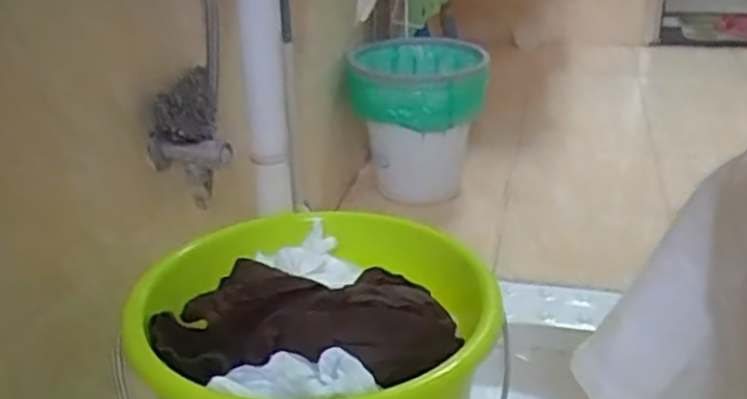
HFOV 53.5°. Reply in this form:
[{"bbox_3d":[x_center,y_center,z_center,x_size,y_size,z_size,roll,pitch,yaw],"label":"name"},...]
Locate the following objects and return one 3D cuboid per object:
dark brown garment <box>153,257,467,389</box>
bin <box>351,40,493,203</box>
[{"bbox_3d":[-0.058,0.102,0.629,0.250,0.054,0.128,1,26,8],"label":"dark brown garment"},{"bbox_3d":[0.092,-0.138,1.469,0.253,0.302,0.270,1,26,8],"label":"bin"}]

